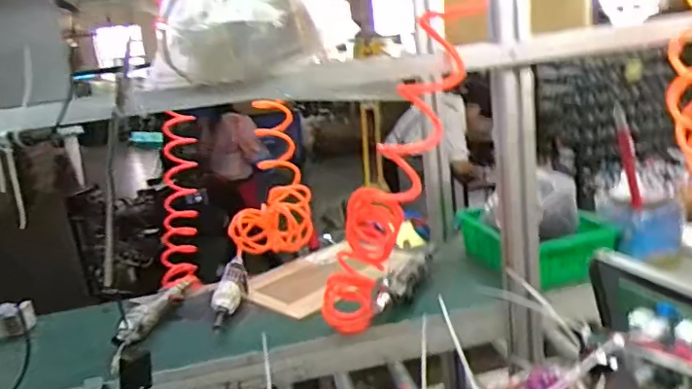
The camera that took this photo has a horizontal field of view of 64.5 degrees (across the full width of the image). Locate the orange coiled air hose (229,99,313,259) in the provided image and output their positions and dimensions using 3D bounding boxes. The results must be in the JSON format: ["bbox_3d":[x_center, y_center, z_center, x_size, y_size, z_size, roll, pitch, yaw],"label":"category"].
[{"bbox_3d":[-0.157,-0.053,1.223,0.149,0.156,0.418,-5,49,7],"label":"orange coiled air hose"}]

